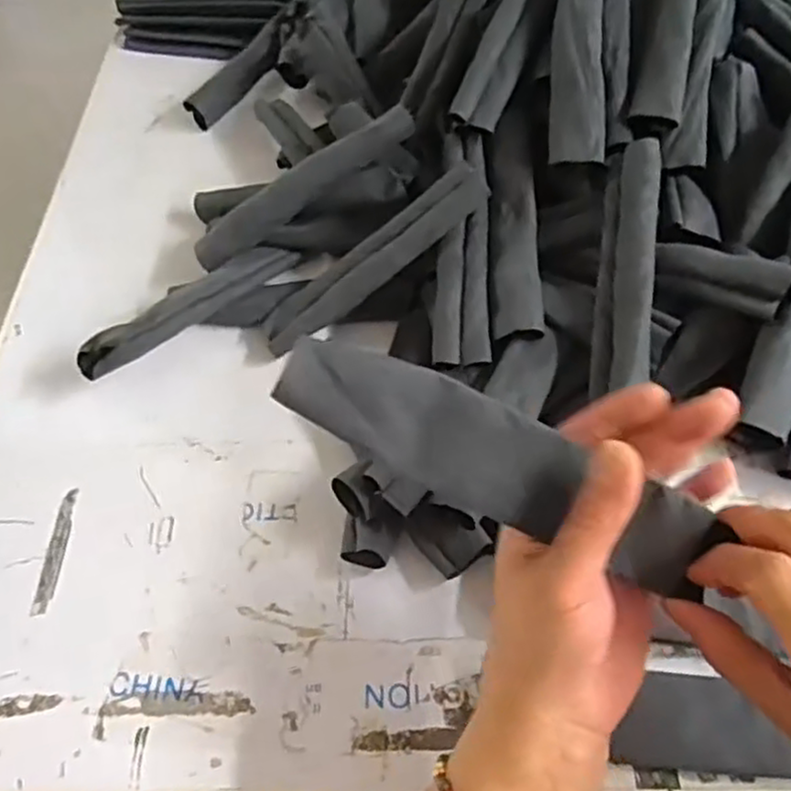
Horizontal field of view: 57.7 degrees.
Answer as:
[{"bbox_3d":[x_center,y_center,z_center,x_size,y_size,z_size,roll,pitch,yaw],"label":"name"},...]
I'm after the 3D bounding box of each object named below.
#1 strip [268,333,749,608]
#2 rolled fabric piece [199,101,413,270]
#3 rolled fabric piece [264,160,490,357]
[{"bbox_3d":[0.042,0.027,0.289,0.183,0.009,0.043,25,95,-4],"label":"strip"},{"bbox_3d":[-0.069,-0.152,0.529,0.184,0.027,0.023,-32,62,12],"label":"rolled fabric piece"},{"bbox_3d":[-0.016,-0.095,0.500,0.182,0.018,0.034,-37,64,9],"label":"rolled fabric piece"}]

